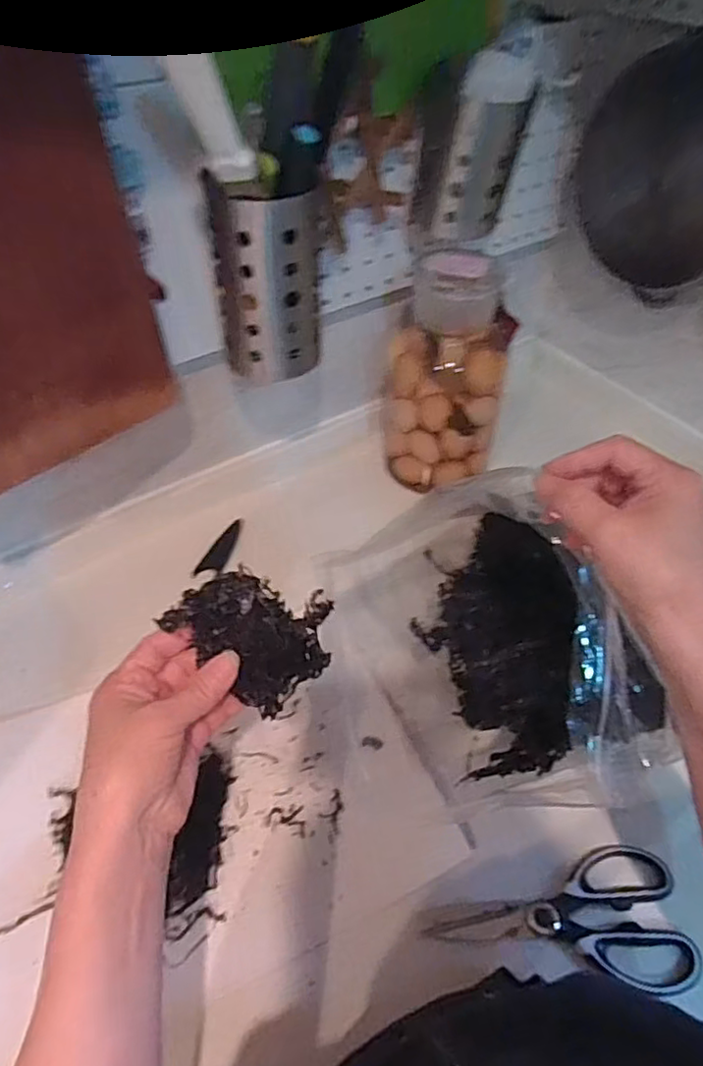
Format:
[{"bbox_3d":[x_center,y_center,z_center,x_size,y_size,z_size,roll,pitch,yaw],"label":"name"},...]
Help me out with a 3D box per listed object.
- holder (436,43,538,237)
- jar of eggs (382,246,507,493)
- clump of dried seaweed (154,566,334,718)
[{"bbox_3d":[0.136,-0.382,0.624,0.073,0.154,0.079,12,47,11],"label":"holder"},{"bbox_3d":[0.112,-0.192,0.763,0.149,0.270,0.119,4,46,4],"label":"jar of eggs"},{"bbox_3d":[-0.052,0.053,0.354,0.083,0.015,0.078,46,101,3],"label":"clump of dried seaweed"}]

